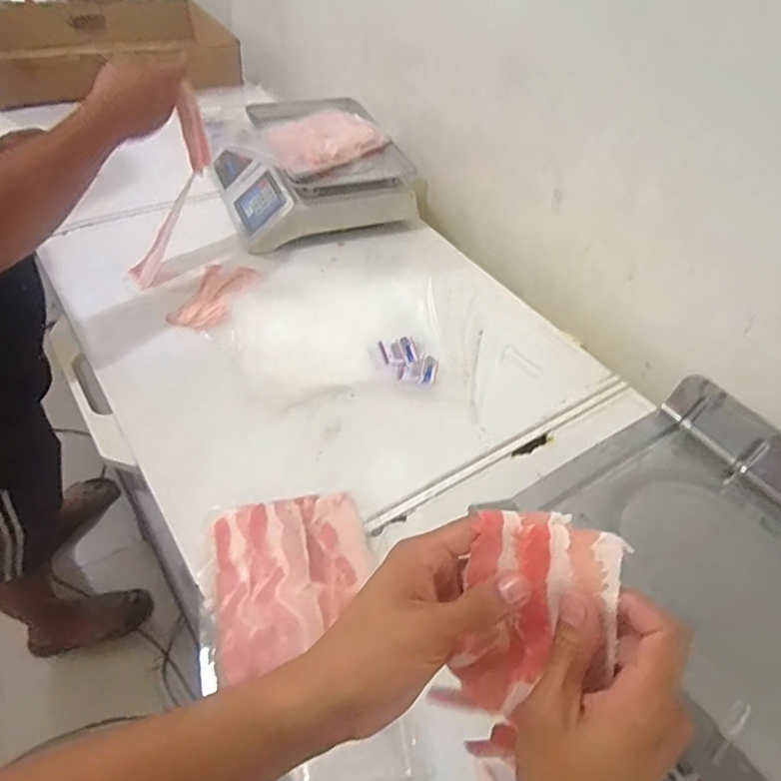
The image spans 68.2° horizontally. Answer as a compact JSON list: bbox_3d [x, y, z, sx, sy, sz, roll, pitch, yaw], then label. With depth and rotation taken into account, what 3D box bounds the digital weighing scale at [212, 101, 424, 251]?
[{"bbox_3d":[-0.158,-0.430,1.122,0.333,0.132,0.334,-15,50,-19],"label":"digital weighing scale"}]

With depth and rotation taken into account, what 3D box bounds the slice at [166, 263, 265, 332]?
[{"bbox_3d":[-0.280,-0.153,0.930,0.085,0.014,0.172,16,45,6],"label":"slice"}]

